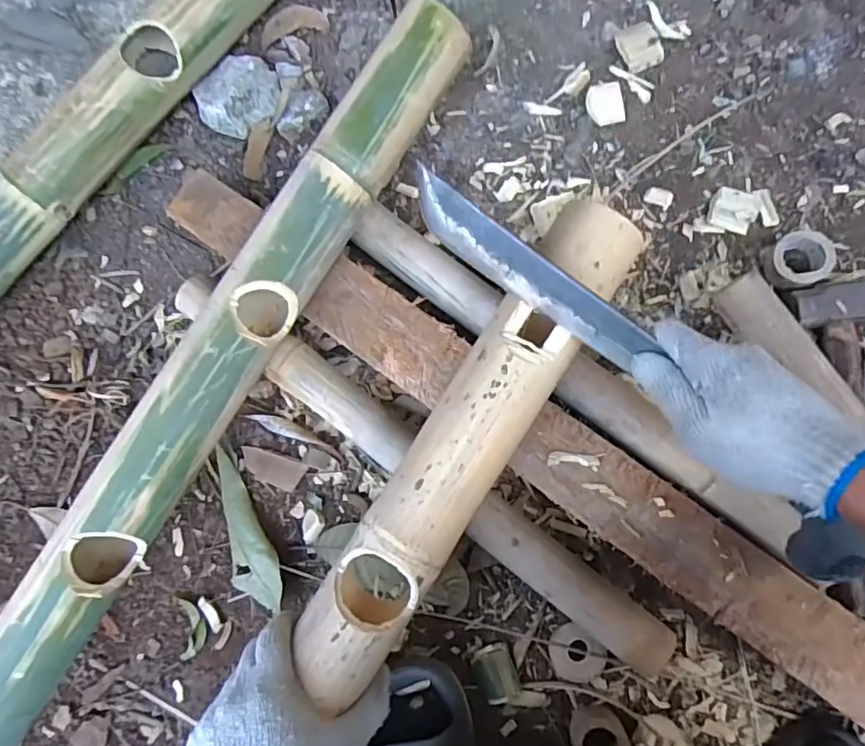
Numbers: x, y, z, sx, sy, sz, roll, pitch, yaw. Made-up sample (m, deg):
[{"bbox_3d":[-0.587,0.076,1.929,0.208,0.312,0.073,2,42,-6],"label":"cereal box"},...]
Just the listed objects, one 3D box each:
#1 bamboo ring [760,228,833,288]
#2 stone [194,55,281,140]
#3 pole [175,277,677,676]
[{"bbox_3d":[0.322,-0.101,0.488,0.044,0.032,0.041,-1,81,4],"label":"bamboo ring"},{"bbox_3d":[-0.199,-0.284,0.574,0.086,0.035,0.073,-34,80,-1],"label":"stone"},{"bbox_3d":[-0.020,0.076,0.502,0.525,0.050,0.047,37,85,9],"label":"pole"}]

